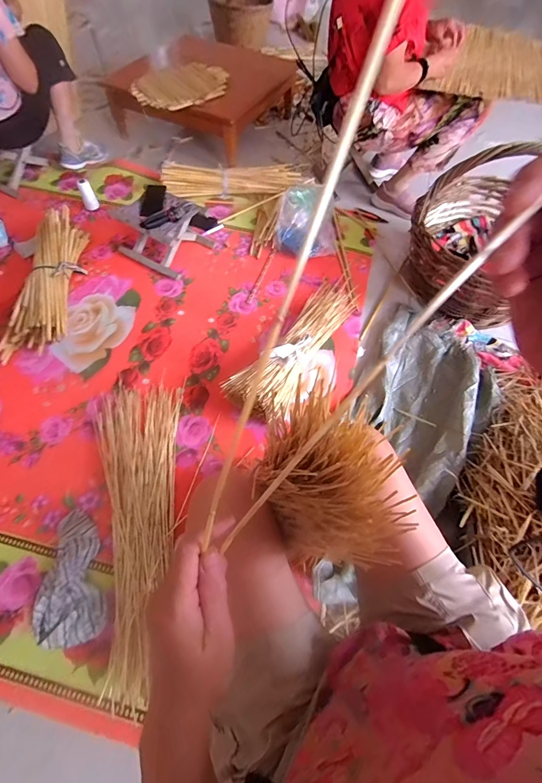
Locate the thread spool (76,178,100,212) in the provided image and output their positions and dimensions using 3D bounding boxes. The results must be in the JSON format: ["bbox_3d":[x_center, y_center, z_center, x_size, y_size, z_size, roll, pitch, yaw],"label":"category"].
[{"bbox_3d":[-0.749,-0.806,1.417,0.057,0.116,0.048,-25,65,-16],"label":"thread spool"}]

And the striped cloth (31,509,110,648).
[{"bbox_3d":[-0.455,0.408,0.776,0.149,0.058,0.279,-16,63,-12],"label":"striped cloth"}]

